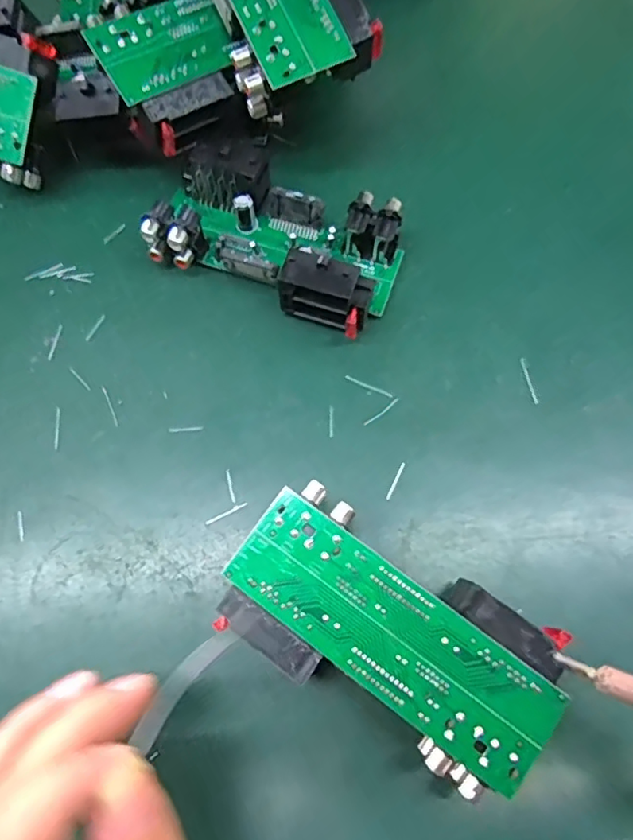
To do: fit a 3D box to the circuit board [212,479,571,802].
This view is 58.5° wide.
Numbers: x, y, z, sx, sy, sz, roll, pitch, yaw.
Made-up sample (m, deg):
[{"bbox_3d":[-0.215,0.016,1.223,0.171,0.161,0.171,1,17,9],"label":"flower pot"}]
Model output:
[{"bbox_3d":[0.027,0.081,0.217,0.121,0.035,0.060,31,74,10],"label":"circuit board"}]

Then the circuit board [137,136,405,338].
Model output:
[{"bbox_3d":[-0.018,-0.093,0.278,0.118,0.032,0.072,21,73,7],"label":"circuit board"}]

